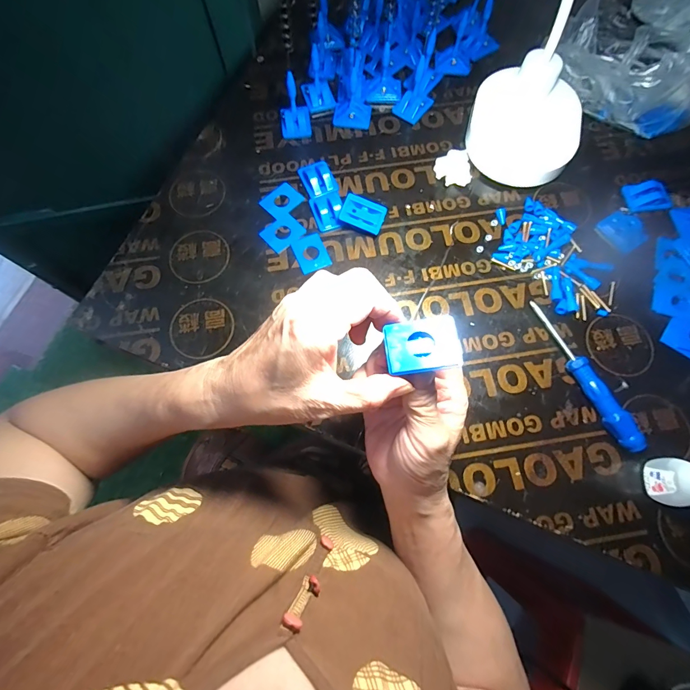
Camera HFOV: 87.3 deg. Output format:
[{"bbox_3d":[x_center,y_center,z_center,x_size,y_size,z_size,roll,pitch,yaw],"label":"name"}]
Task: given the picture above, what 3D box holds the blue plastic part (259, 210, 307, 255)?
[{"bbox_3d":[-0.068,-0.124,0.393,0.036,0.004,0.042,42,76,13],"label":"blue plastic part"}]

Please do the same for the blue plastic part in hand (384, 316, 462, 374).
[{"bbox_3d":[0.049,0.000,0.229,0.047,0.004,0.034,-9,71,-3],"label":"blue plastic part in hand"}]

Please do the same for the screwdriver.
[{"bbox_3d":[0.217,0.026,0.334,0.017,0.019,0.151,-26,73,-9],"label":"screwdriver"}]

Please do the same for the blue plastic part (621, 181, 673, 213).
[{"bbox_3d":[0.336,-0.167,0.400,0.043,0.012,0.034,-3,71,-1],"label":"blue plastic part"}]

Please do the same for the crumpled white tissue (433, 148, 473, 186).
[{"bbox_3d":[0.124,-0.200,0.412,0.042,0.017,0.037,2,71,1],"label":"crumpled white tissue"}]

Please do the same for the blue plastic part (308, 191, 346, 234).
[{"bbox_3d":[-0.018,-0.146,0.395,0.033,0.010,0.044,-16,71,-5],"label":"blue plastic part"}]

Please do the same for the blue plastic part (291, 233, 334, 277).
[{"bbox_3d":[-0.036,-0.098,0.384,0.033,0.004,0.041,-21,72,-7],"label":"blue plastic part"}]

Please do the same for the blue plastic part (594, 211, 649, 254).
[{"bbox_3d":[0.300,-0.124,0.389,0.047,0.006,0.045,-34,74,-11],"label":"blue plastic part"}]

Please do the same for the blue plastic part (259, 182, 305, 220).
[{"bbox_3d":[-0.071,-0.161,0.405,0.032,0.004,0.043,41,75,13],"label":"blue plastic part"}]

